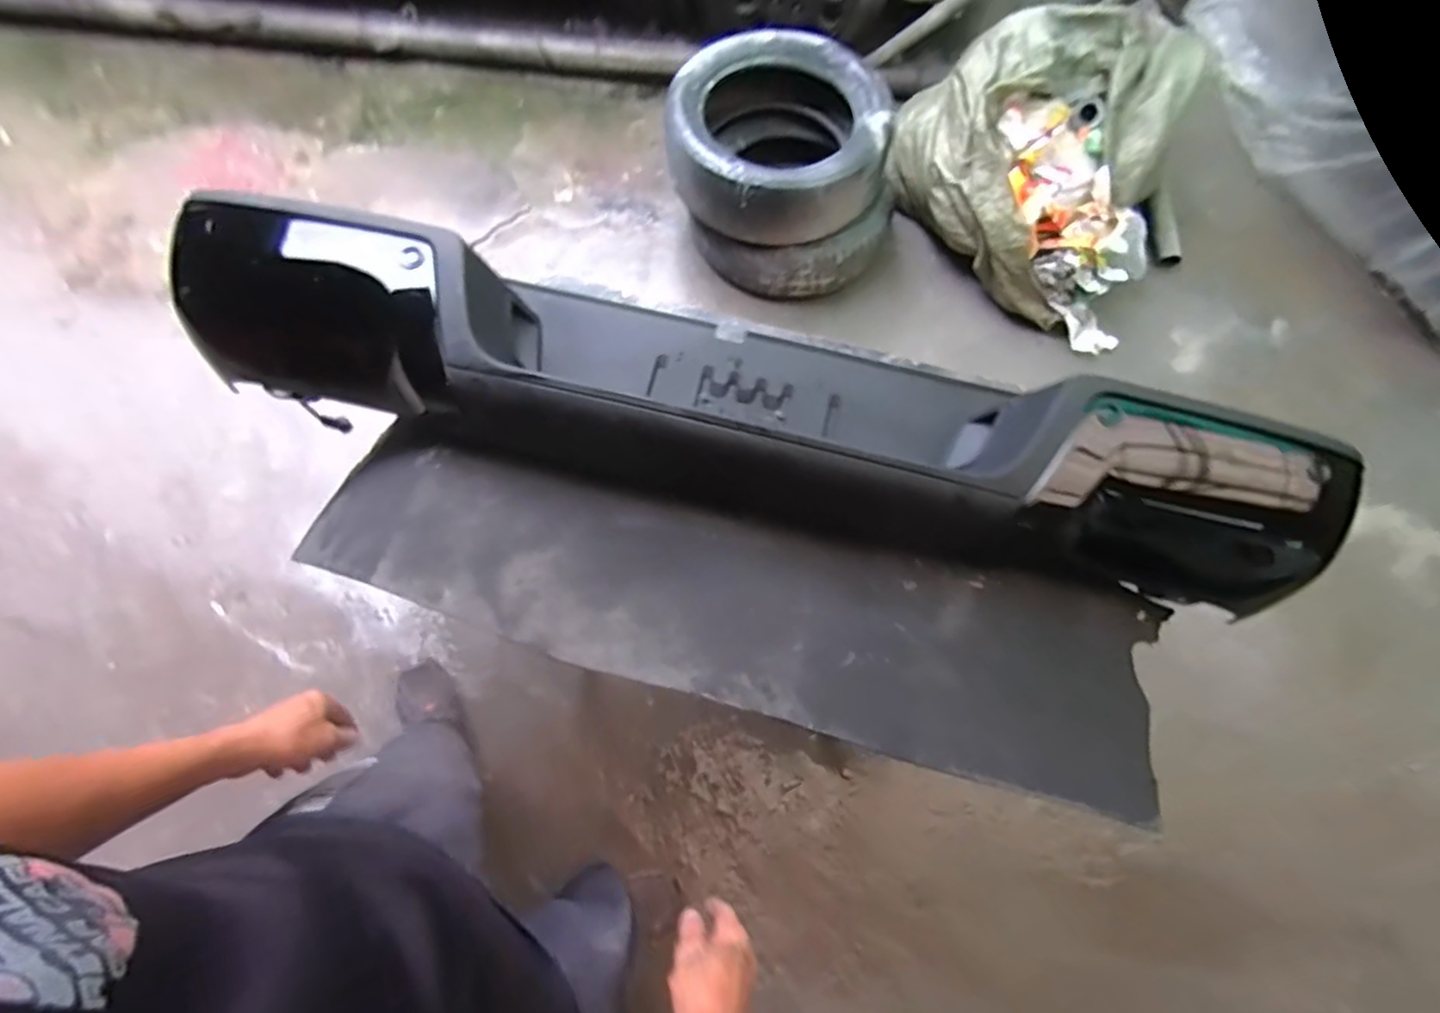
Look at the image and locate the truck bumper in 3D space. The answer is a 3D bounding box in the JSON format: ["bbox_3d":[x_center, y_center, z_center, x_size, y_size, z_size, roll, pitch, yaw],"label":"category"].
[{"bbox_3d":[0.062,-0.147,0.894,1.612,0.261,0.328,16,69,2],"label":"truck bumper"}]

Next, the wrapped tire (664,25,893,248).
[{"bbox_3d":[0.148,-0.936,1.604,0.543,0.169,0.558,12,69,1],"label":"wrapped tire"}]

